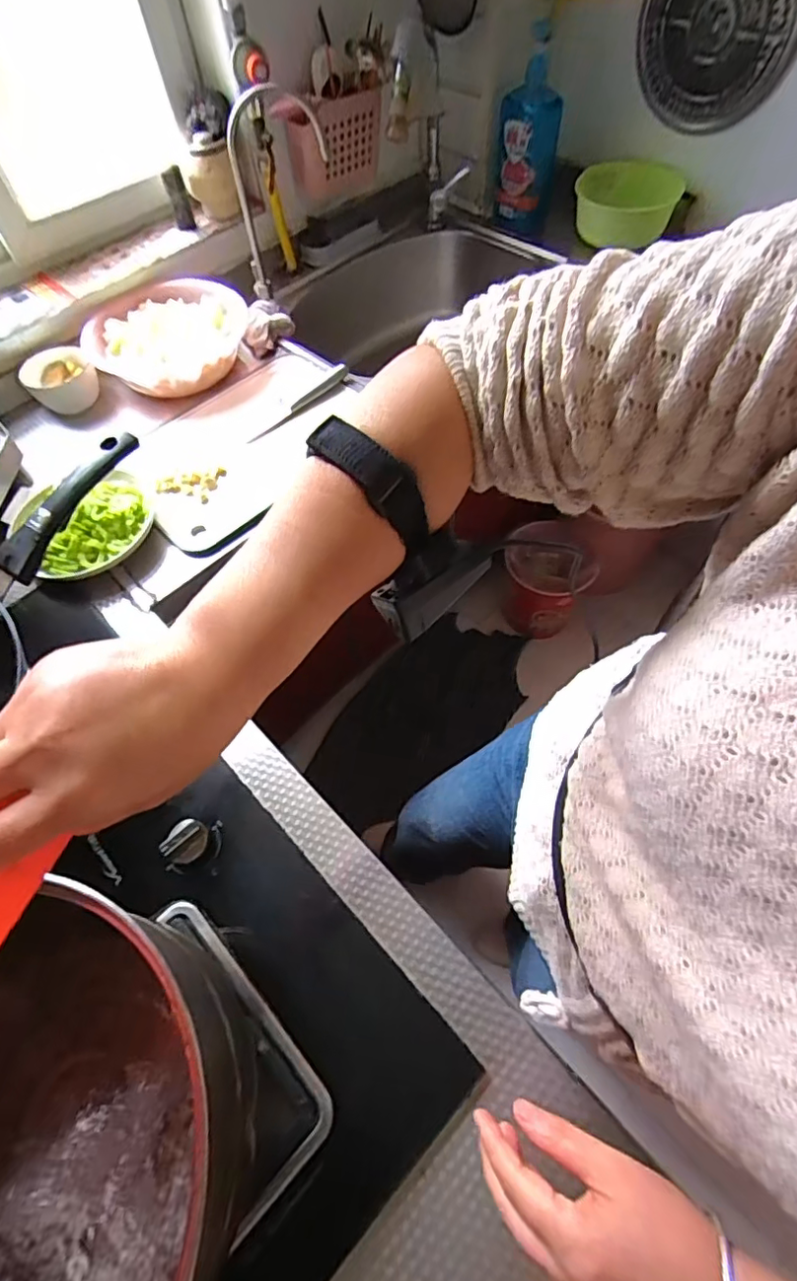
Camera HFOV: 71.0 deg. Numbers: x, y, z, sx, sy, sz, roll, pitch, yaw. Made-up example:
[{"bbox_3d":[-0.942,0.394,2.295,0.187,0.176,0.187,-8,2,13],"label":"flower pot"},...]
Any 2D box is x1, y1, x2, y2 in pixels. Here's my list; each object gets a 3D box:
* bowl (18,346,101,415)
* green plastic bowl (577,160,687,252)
[{"bbox_3d":[-0.573,-0.442,0.951,0.111,0.067,0.088,-28,61,-13],"label":"bowl"},{"bbox_3d":[0.457,-0.878,1.121,0.190,0.099,0.228,19,62,14],"label":"green plastic bowl"}]

